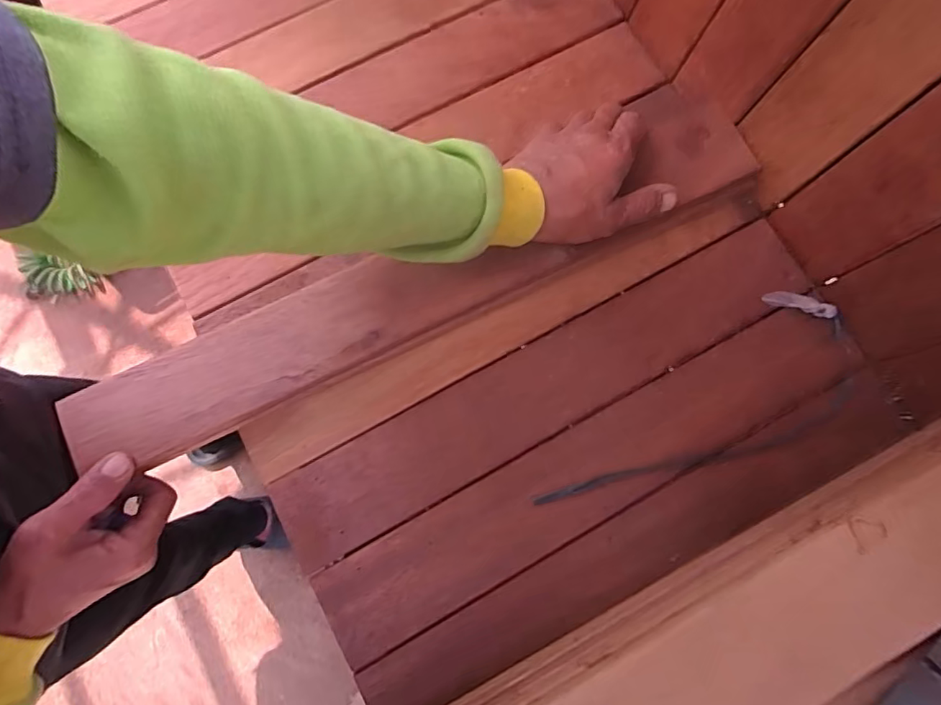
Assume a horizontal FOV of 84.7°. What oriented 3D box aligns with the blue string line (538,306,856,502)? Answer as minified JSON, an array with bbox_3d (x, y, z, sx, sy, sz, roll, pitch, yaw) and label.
[{"bbox_3d":[0.164,0.072,0.362,0.244,0.004,0.024,-18,80,-5],"label":"blue string line"}]

